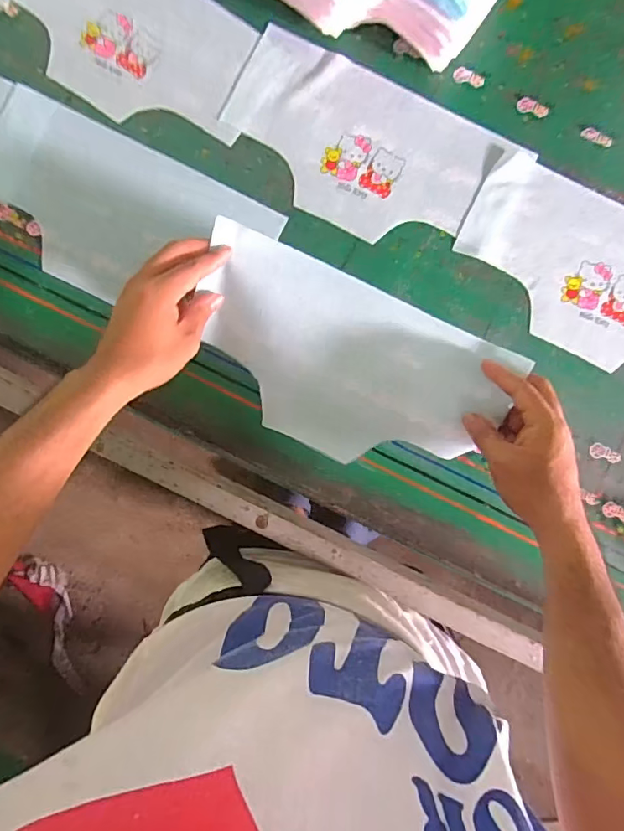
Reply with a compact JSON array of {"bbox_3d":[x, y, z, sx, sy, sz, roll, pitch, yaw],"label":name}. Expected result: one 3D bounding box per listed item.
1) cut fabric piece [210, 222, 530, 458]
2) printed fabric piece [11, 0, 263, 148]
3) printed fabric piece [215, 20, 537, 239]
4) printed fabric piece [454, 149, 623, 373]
[{"bbox_3d":[0.035,-0.045,0.483,0.298,0.067,0.161,22,87,1],"label":"cut fabric piece"},{"bbox_3d":[-0.206,-0.417,0.533,0.309,0.006,0.165,34,88,1],"label":"printed fabric piece"},{"bbox_3d":[0.044,-0.288,0.527,0.287,0.008,0.163,30,87,1],"label":"printed fabric piece"},{"bbox_3d":[0.296,-0.151,0.521,0.277,0.010,0.160,26,87,1],"label":"printed fabric piece"}]

